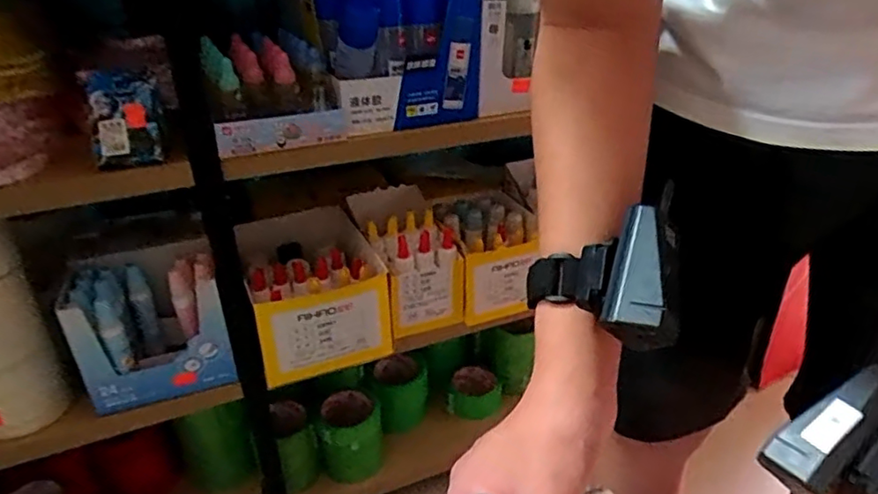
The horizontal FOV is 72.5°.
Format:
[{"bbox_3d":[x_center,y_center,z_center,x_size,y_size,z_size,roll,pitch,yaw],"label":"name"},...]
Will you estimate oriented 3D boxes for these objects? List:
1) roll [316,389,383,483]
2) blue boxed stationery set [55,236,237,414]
[{"bbox_3d":[-0.137,0.300,0.927,0.088,0.129,0.087,-1,28,0],"label":"roll"},{"bbox_3d":[-0.329,0.090,0.685,0.150,0.139,0.100,-15,32,-25],"label":"blue boxed stationery set"}]

